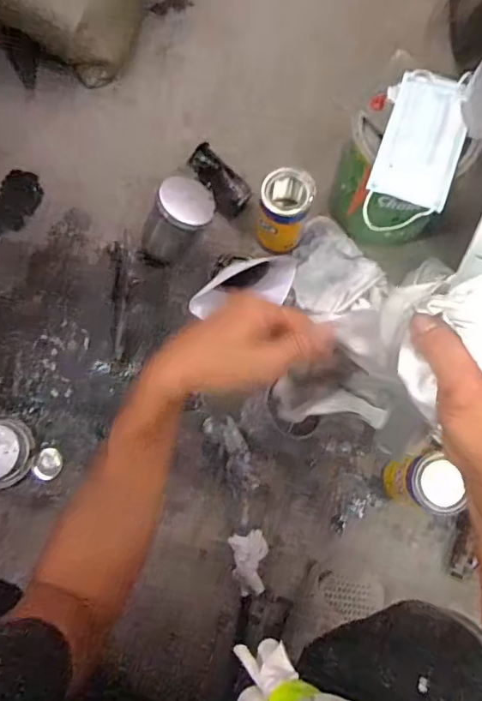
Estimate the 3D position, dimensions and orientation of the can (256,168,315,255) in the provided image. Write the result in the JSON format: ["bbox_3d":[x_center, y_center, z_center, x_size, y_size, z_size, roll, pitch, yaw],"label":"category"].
[{"bbox_3d":[0.059,-0.190,0.702,0.071,0.108,0.087,10,78,2],"label":"can"}]

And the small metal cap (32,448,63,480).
[{"bbox_3d":[-0.273,0.161,0.701,0.036,0.011,0.044,15,78,3],"label":"small metal cap"}]

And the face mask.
[{"bbox_3d":[0.215,-0.243,0.598,0.090,0.018,0.217,19,78,4],"label":"face mask"}]

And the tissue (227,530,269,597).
[{"bbox_3d":[0.012,0.288,0.657,0.046,0.027,0.089,-1,97,-1],"label":"tissue"}]

